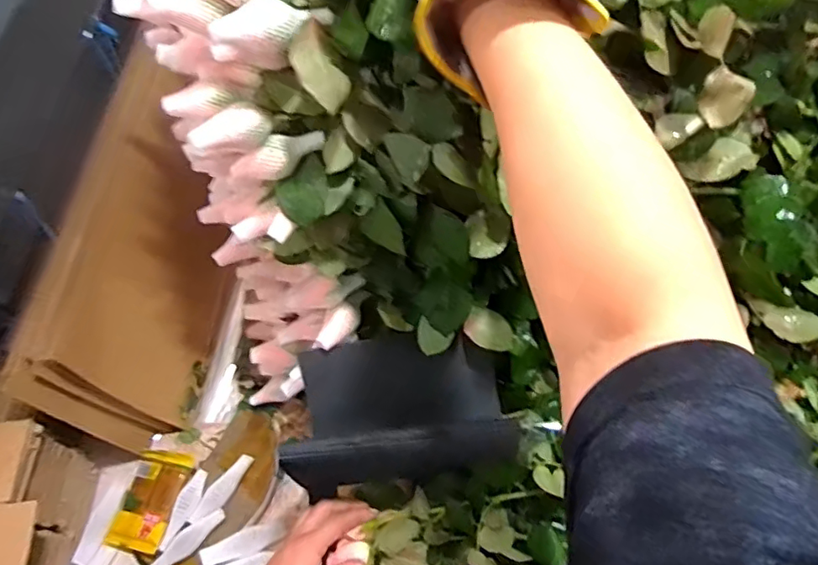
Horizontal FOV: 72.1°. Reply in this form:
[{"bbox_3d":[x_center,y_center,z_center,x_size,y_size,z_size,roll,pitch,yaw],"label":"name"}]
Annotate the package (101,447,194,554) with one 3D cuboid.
[{"bbox_3d":[-0.299,0.249,0.650,0.074,0.020,0.110,12,59,10],"label":"package"}]

